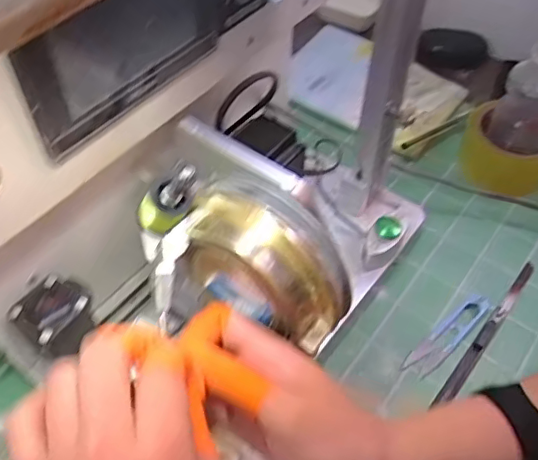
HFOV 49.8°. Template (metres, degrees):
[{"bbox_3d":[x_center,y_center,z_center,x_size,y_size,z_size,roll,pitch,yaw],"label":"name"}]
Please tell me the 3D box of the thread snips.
[{"bbox_3d":[0.157,0.091,0.502,0.102,0.010,0.024,-34,59,-26],"label":"thread snips"}]

